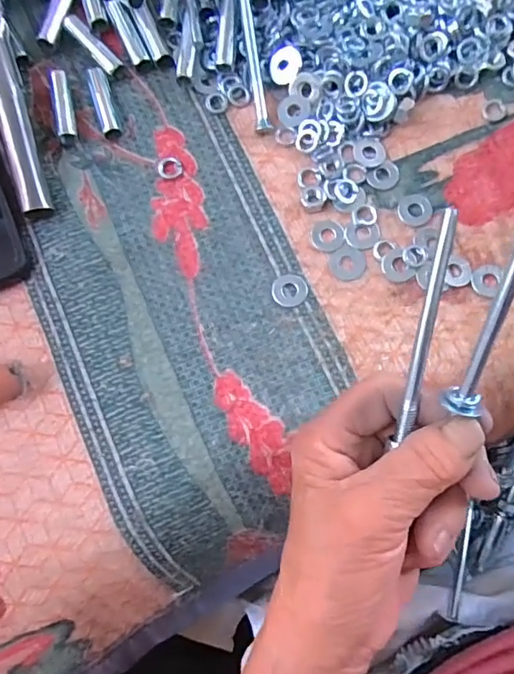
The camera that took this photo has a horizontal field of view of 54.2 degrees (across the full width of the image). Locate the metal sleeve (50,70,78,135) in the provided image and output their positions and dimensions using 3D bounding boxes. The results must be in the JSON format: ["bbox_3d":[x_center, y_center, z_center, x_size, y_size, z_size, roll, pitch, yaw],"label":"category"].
[{"bbox_3d":[-0.114,-0.136,0.292,0.010,0.011,0.043,-14,80,1],"label":"metal sleeve"}]

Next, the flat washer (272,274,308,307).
[{"bbox_3d":[0.018,-0.025,0.272,0.019,0.004,0.018,0,81,3],"label":"flat washer"}]

